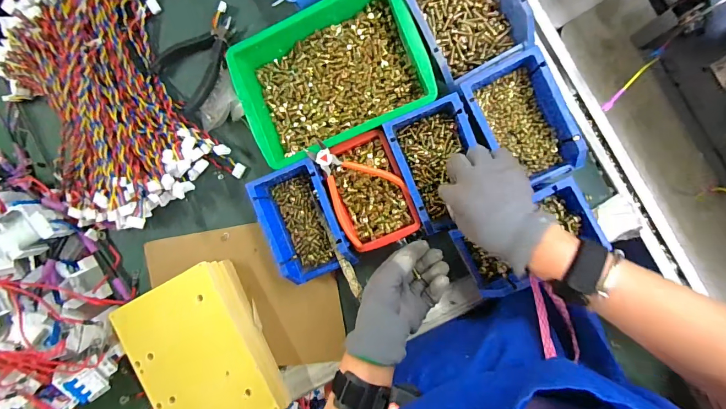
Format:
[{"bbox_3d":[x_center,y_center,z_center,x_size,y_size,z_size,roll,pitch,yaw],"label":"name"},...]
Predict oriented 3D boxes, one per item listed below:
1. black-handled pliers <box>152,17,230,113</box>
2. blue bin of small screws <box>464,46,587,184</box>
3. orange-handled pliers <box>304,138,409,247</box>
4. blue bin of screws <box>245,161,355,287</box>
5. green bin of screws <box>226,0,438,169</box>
[{"bbox_3d":[-0.254,-0.230,0.540,0.140,0.027,0.119,-45,87,9],"label":"black-handled pliers"},{"bbox_3d":[0.202,-0.100,0.449,0.096,0.059,0.158,-27,90,10],"label":"blue bin of small screws"},{"bbox_3d":[-0.025,-0.023,0.467,0.126,0.019,0.103,36,91,-10],"label":"orange-handled pliers"},{"bbox_3d":[-0.081,0.026,0.500,0.103,0.059,0.157,-21,91,10],"label":"blue bin of screws"},{"bbox_3d":[-0.045,-0.178,0.491,0.243,0.067,0.185,-21,91,10],"label":"green bin of screws"}]

